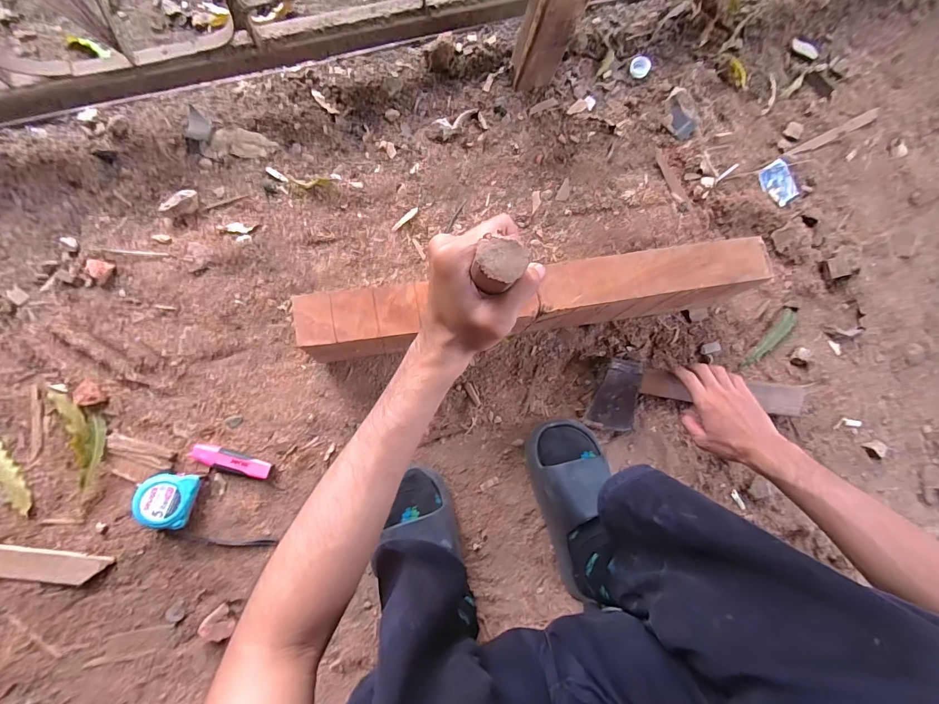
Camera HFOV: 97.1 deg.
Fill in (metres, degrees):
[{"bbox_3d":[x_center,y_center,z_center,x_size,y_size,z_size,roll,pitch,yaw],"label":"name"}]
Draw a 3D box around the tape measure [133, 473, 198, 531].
[{"bbox_3d":[-0.383,0.186,0.526,0.061,0.036,0.063,11,84,-6],"label":"tape measure"}]

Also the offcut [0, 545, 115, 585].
[{"bbox_3d":[-0.522,0.264,0.510,0.134,0.015,0.037,9,84,-6],"label":"offcut"}]

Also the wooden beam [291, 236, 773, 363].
[{"bbox_3d":[0.093,-0.068,0.543,0.595,0.070,0.077,-9,88,-7],"label":"wooden beam"}]

